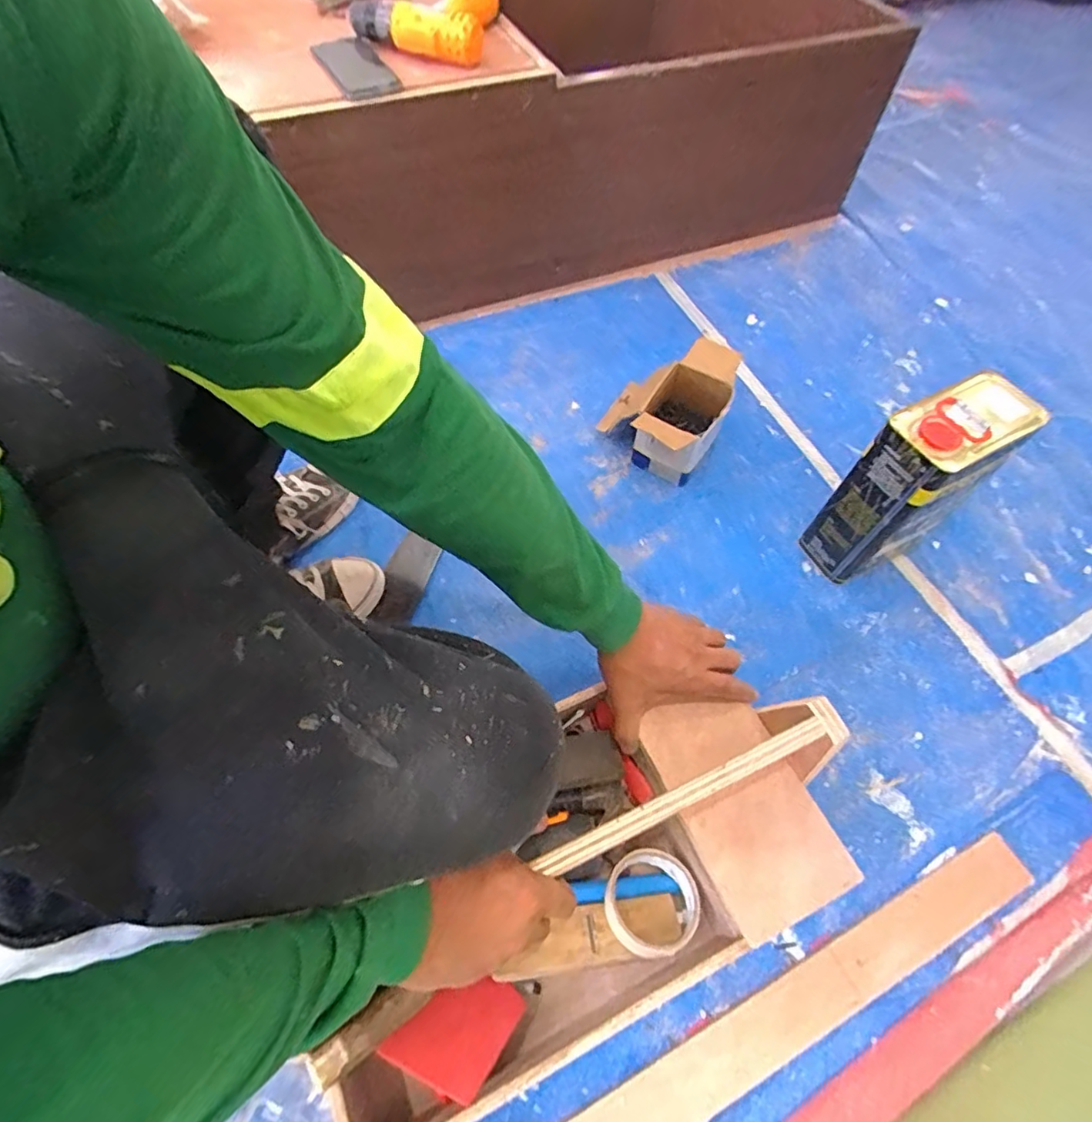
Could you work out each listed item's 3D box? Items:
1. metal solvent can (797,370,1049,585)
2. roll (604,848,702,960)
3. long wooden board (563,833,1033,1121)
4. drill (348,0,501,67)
[{"bbox_3d":[0.432,-0.087,0.697,0.153,0.249,0.092,-27,63,-15],"label":"metal solvent can"},{"bbox_3d":[0.099,0.319,0.543,0.087,0.025,0.083,3,44,-3],"label":"roll"},{"bbox_3d":[0.224,0.416,0.532,0.561,0.023,0.052,-23,62,-13],"label":"long wooden board"},{"bbox_3d":[-0.165,-0.739,0.787,0.188,0.049,0.178,9,60,3],"label":"drill"}]

